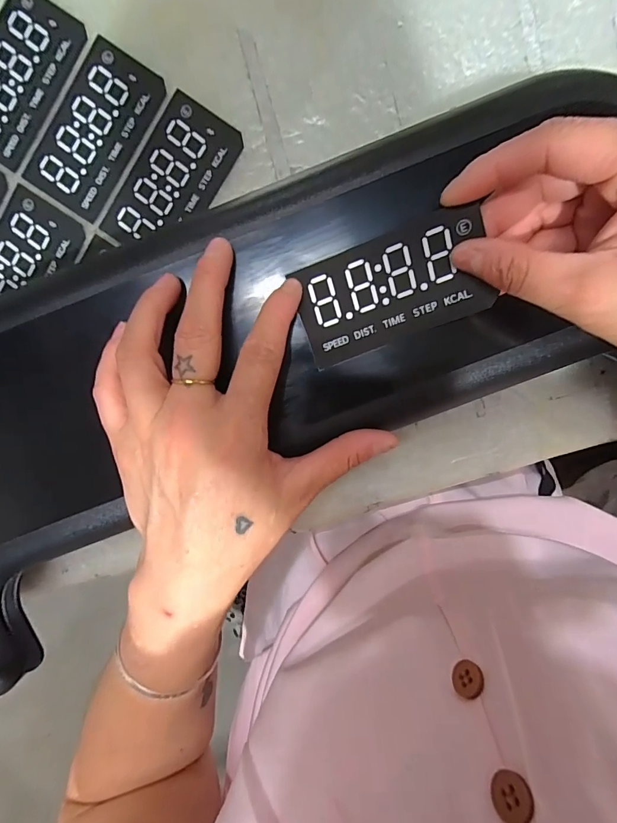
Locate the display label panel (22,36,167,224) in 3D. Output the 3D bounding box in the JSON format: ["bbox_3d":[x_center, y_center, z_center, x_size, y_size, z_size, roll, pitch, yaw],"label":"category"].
[{"bbox_3d":[-0.124,-0.163,0.237,0.048,0.004,0.090,33,96,-4],"label":"display label panel"}]

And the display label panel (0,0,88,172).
[{"bbox_3d":[-0.169,-0.193,0.235,0.048,0.004,0.090,34,96,-4],"label":"display label panel"}]

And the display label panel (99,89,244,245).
[{"bbox_3d":[-0.081,-0.136,0.241,0.048,0.004,0.090,34,96,-4],"label":"display label panel"}]

